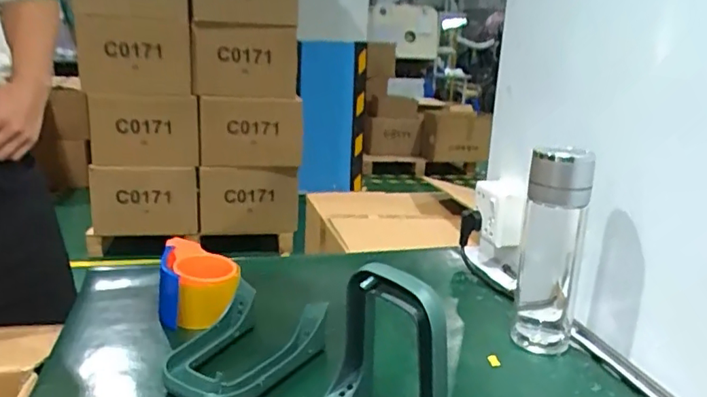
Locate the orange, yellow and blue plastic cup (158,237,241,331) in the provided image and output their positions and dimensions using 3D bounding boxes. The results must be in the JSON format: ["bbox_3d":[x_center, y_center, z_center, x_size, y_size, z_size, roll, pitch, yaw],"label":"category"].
[{"bbox_3d":[-0.203,0.107,0.706,0.100,0.067,0.145,-3,16,-18],"label":"orange, yellow and blue plastic cup"}]

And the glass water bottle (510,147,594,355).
[{"bbox_3d":[0.235,0.061,0.645,0.066,0.236,0.057,5,16,11],"label":"glass water bottle"}]

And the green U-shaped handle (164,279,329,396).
[{"bbox_3d":[-0.126,0.162,0.592,0.125,0.060,0.163,12,19,34],"label":"green U-shaped handle"}]

